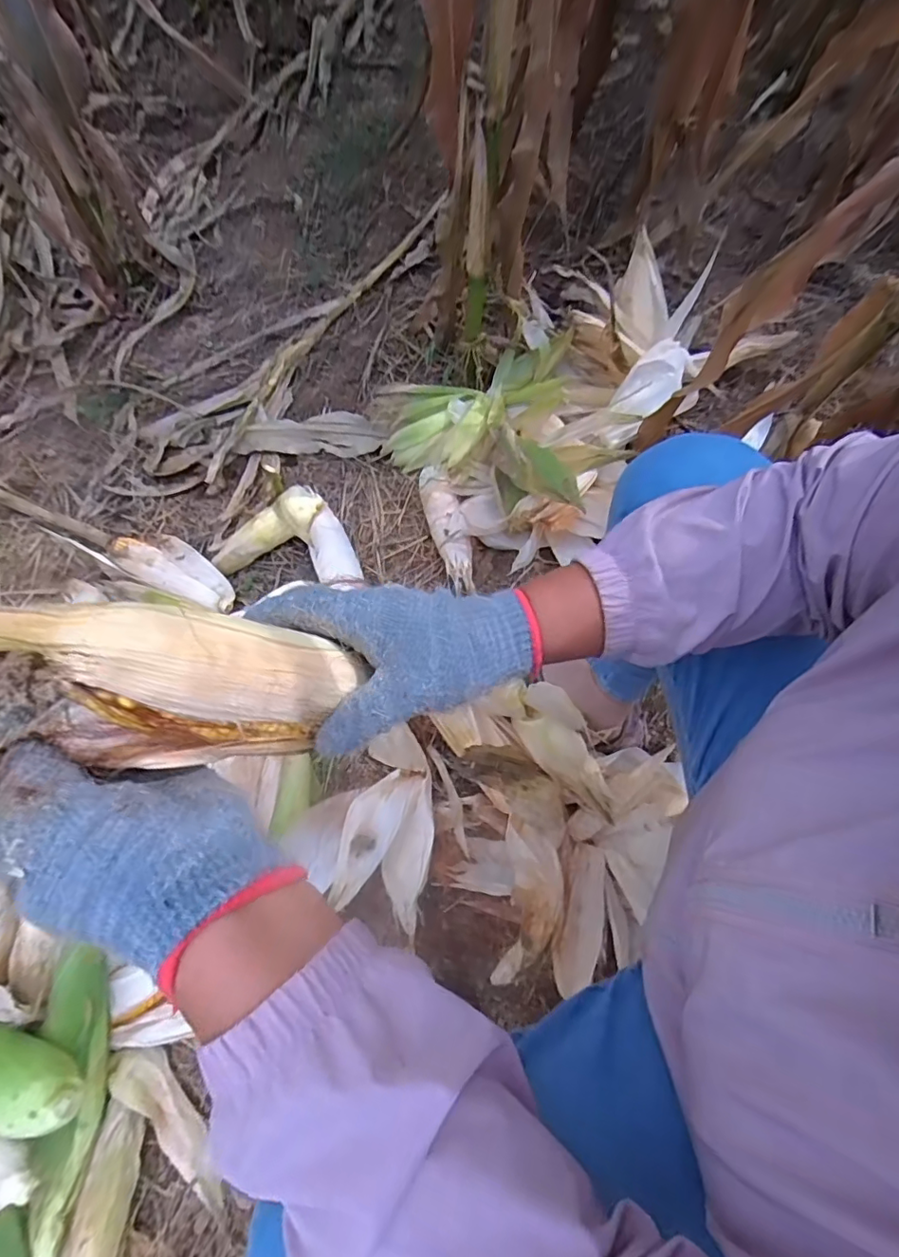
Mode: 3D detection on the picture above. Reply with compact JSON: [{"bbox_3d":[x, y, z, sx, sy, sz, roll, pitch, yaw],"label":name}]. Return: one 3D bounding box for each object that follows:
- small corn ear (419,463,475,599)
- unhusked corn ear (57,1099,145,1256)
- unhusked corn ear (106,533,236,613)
[{"bbox_3d":[-0.003,-0.175,0.895,0.057,0.041,0.237,-13,71,-7],"label":"small corn ear"},{"bbox_3d":[-0.368,0.625,0.558,0.042,0.043,0.195,6,70,-1],"label":"unhusked corn ear"},{"bbox_3d":[-0.462,-0.102,0.882,0.259,0.049,0.101,33,72,9],"label":"unhusked corn ear"}]

